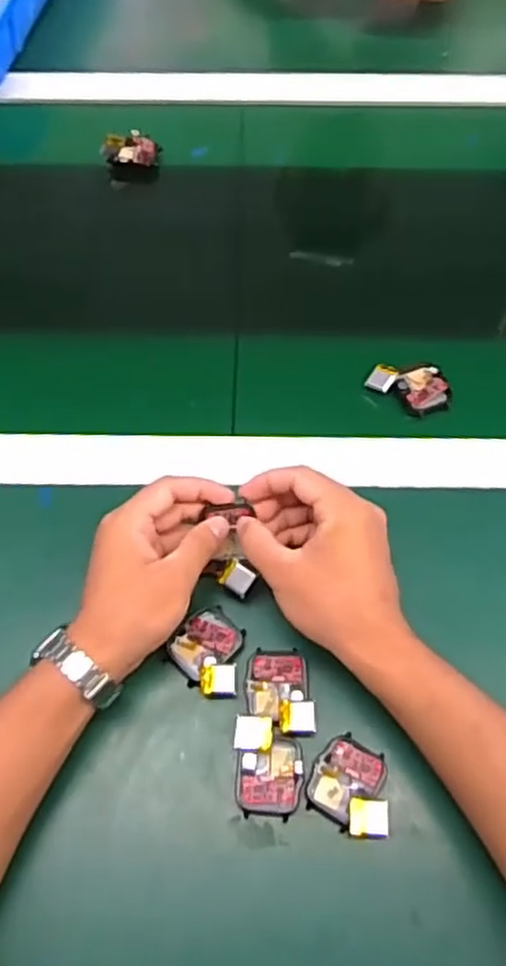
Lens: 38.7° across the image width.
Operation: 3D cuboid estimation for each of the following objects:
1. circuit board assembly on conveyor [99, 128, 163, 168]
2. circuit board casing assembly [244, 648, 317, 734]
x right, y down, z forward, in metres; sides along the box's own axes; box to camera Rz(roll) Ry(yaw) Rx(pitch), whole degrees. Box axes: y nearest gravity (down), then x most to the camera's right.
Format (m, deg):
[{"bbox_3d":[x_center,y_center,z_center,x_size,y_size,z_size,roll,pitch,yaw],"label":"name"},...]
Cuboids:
[{"bbox_3d":[-0.117,-0.324,0.691,0.053,0.026,0.028,1,62,0],"label":"circuit board assembly on conveyor"},{"bbox_3d":[0.017,0.131,0.451,0.042,0.013,0.052,0,62,0],"label":"circuit board casing assembly"}]

